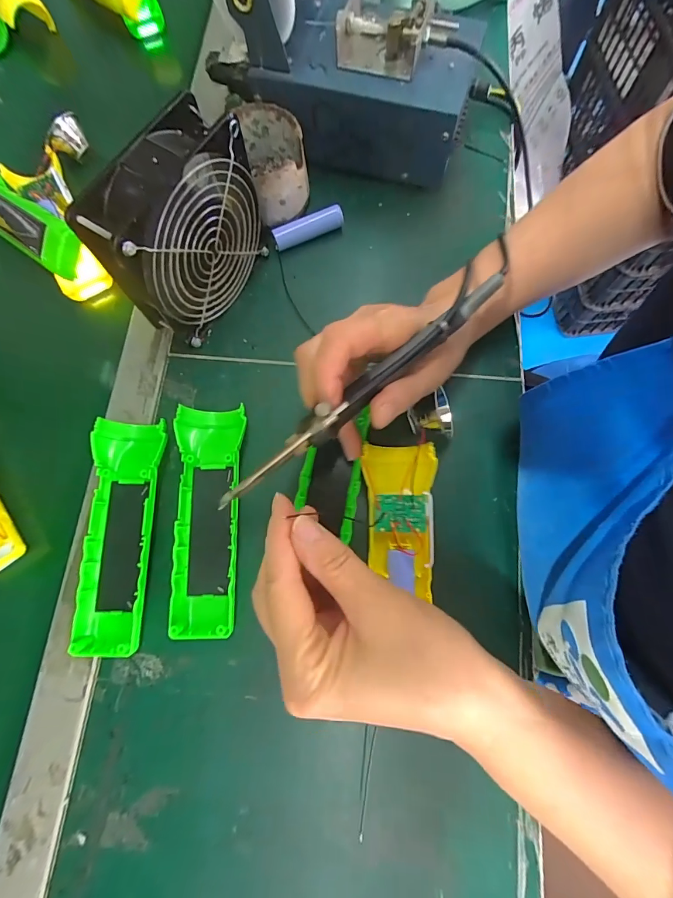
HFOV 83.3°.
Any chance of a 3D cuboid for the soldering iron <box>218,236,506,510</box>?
[{"bbox_3d":[0.013,-0.031,0.215,0.198,0.031,0.022,-39,78,0],"label":"soldering iron"}]

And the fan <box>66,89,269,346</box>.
[{"bbox_3d":[-0.108,-0.152,0.279,0.047,0.121,0.121,34,78,9],"label":"fan"}]

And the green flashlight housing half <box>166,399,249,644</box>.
[{"bbox_3d":[-0.092,0.047,0.277,0.046,0.023,0.161,-3,75,0],"label":"green flashlight housing half"}]

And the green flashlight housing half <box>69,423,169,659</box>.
[{"bbox_3d":[-0.152,0.059,0.273,0.050,0.026,0.160,-1,75,1],"label":"green flashlight housing half"}]

